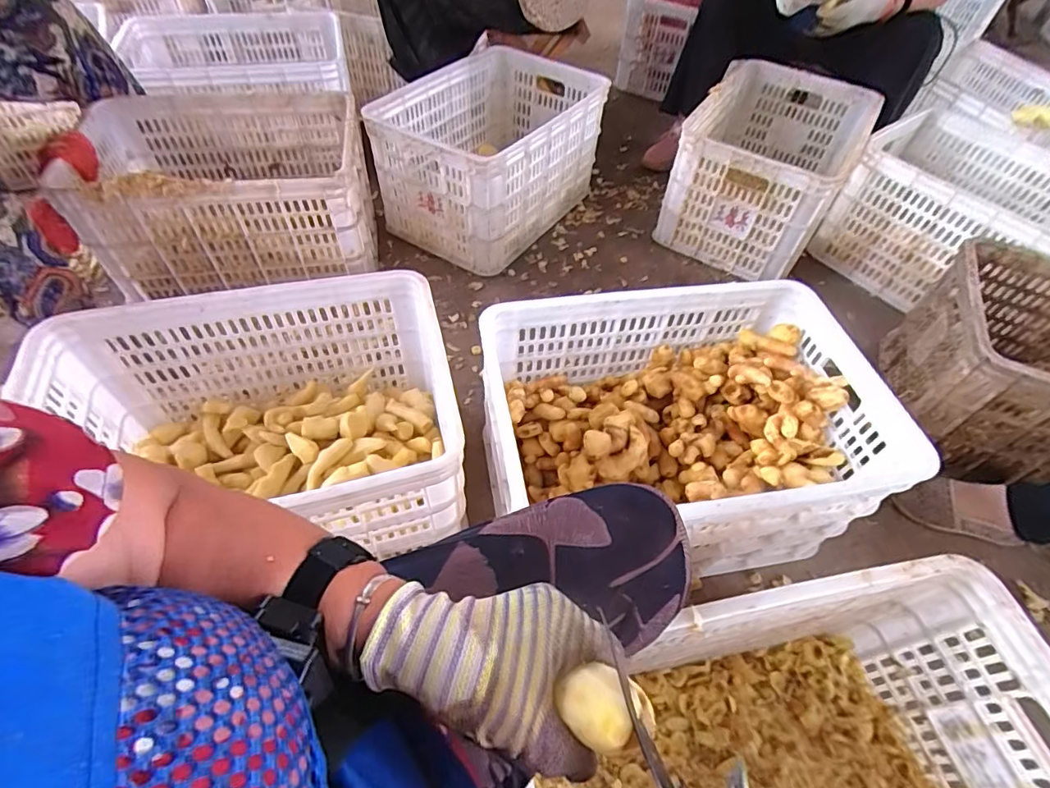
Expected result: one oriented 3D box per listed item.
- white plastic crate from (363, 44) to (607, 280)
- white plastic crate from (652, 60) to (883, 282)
[{"bbox_3d":[-0.062,-0.596,1.282,0.347,0.299,0.574,29,57,19],"label":"white plastic crate"},{"bbox_3d":[0.614,-0.589,1.304,0.352,0.256,0.550,27,56,17],"label":"white plastic crate"}]

